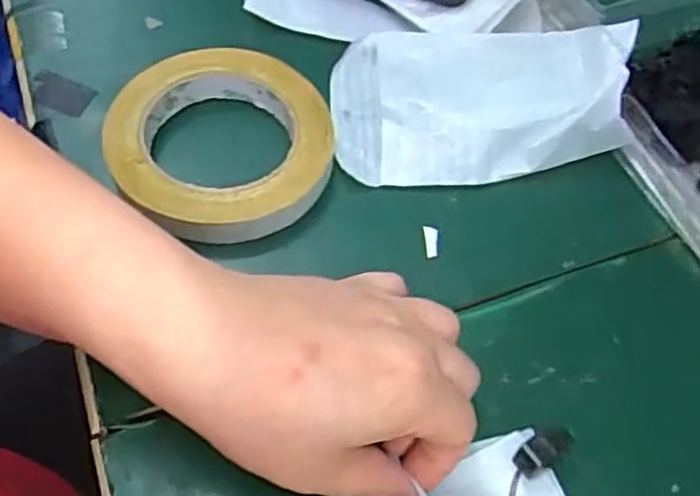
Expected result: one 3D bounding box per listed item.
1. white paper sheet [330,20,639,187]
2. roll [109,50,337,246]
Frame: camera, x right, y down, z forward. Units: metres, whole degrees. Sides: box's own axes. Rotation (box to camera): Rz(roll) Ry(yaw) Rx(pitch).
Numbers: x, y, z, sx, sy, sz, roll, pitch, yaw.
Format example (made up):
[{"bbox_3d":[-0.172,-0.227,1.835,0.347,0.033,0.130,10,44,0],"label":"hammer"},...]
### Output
[{"bbox_3d":[0.068,-0.083,0.391,0.152,0.043,0.089,-1,59,-3],"label":"white paper sheet"},{"bbox_3d":[-0.065,-0.055,0.381,0.113,0.020,0.112,1,59,-2],"label":"roll"}]

